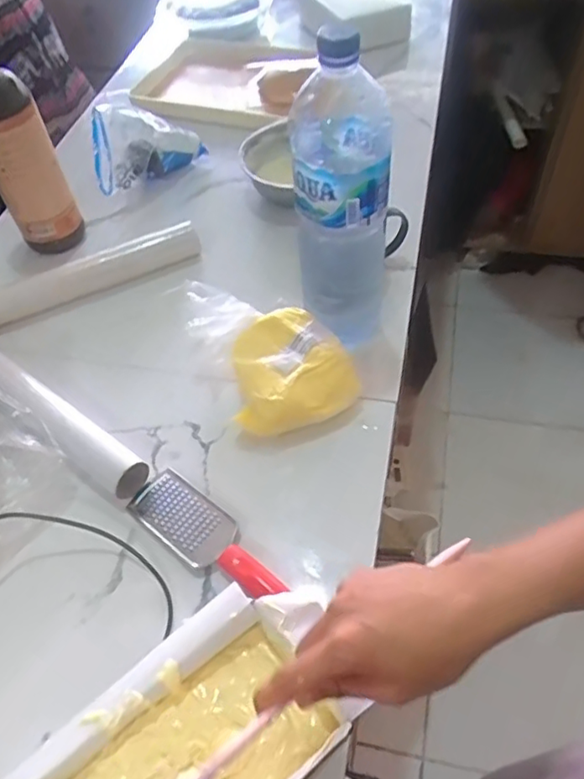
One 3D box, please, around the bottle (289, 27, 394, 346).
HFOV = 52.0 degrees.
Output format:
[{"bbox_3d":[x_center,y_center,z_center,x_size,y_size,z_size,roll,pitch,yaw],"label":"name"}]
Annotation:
[{"bbox_3d":[0.049,-0.178,0.569,0.091,0.278,0.092,15,56,15],"label":"bottle"}]

